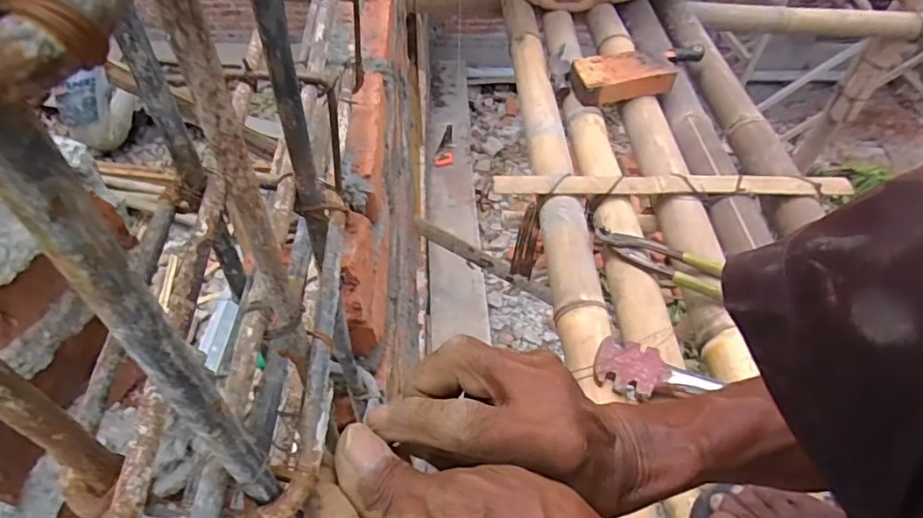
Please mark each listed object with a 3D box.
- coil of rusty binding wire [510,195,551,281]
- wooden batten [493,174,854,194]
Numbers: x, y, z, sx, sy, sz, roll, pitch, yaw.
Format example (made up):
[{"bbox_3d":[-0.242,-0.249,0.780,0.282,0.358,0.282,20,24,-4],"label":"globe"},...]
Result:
[{"bbox_3d":[0.096,-0.034,0.809,0.031,0.162,0.042,7,50,4],"label":"coil of rusty binding wire"},{"bbox_3d":[0.286,-0.102,0.752,0.473,0.024,0.033,1,50,-2],"label":"wooden batten"}]

